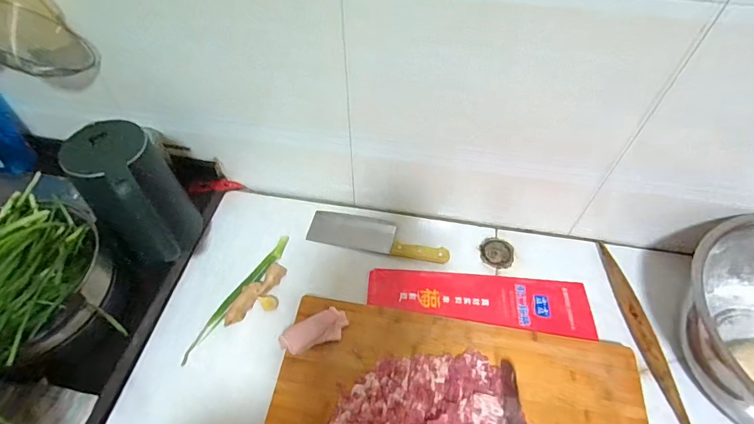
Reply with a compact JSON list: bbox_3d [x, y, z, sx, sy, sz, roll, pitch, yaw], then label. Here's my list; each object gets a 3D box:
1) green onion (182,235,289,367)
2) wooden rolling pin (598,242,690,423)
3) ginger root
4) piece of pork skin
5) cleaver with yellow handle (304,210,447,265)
[{"bbox_3d":[-0.254,0.147,0.746,0.028,0.012,0.279,28,58,19],"label":"green onion"},{"bbox_3d":[0.460,0.203,0.714,0.033,0.028,0.326,-2,53,-2],"label":"wooden rolling pin"},{"bbox_3d":[-0.213,0.153,0.736,0.061,0.023,0.138,32,59,21],"label":"ginger root"},{"bbox_3d":[-0.103,0.199,0.675,0.114,0.014,0.049,-20,56,-15],"label":"piece of pork skin"},{"bbox_3d":[0.003,0.045,0.825,0.281,0.017,0.080,10,54,7],"label":"cleaver with yellow handle"}]

